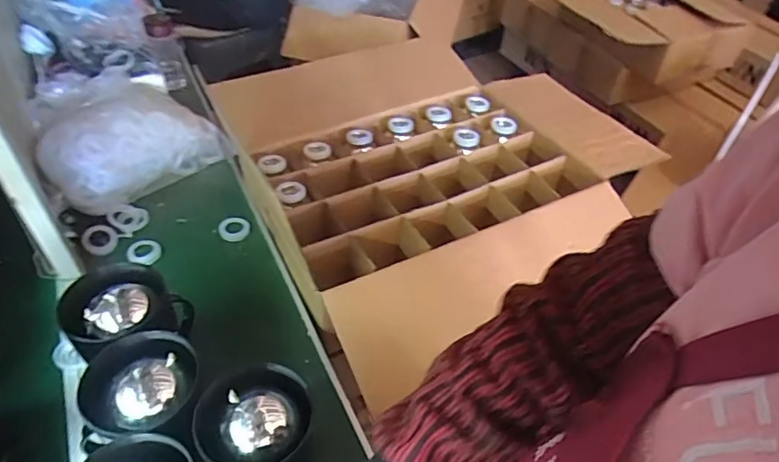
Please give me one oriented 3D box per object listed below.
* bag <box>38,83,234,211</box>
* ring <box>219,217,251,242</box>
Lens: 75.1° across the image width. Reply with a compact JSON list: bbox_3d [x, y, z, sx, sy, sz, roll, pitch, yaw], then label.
[{"bbox_3d":[-0.483,-0.162,0.972,0.184,0.184,0.313,25,49,20],"label":"bag"},{"bbox_3d":[-0.298,-0.004,0.975,0.057,0.018,0.050,-15,48,-17],"label":"ring"}]

